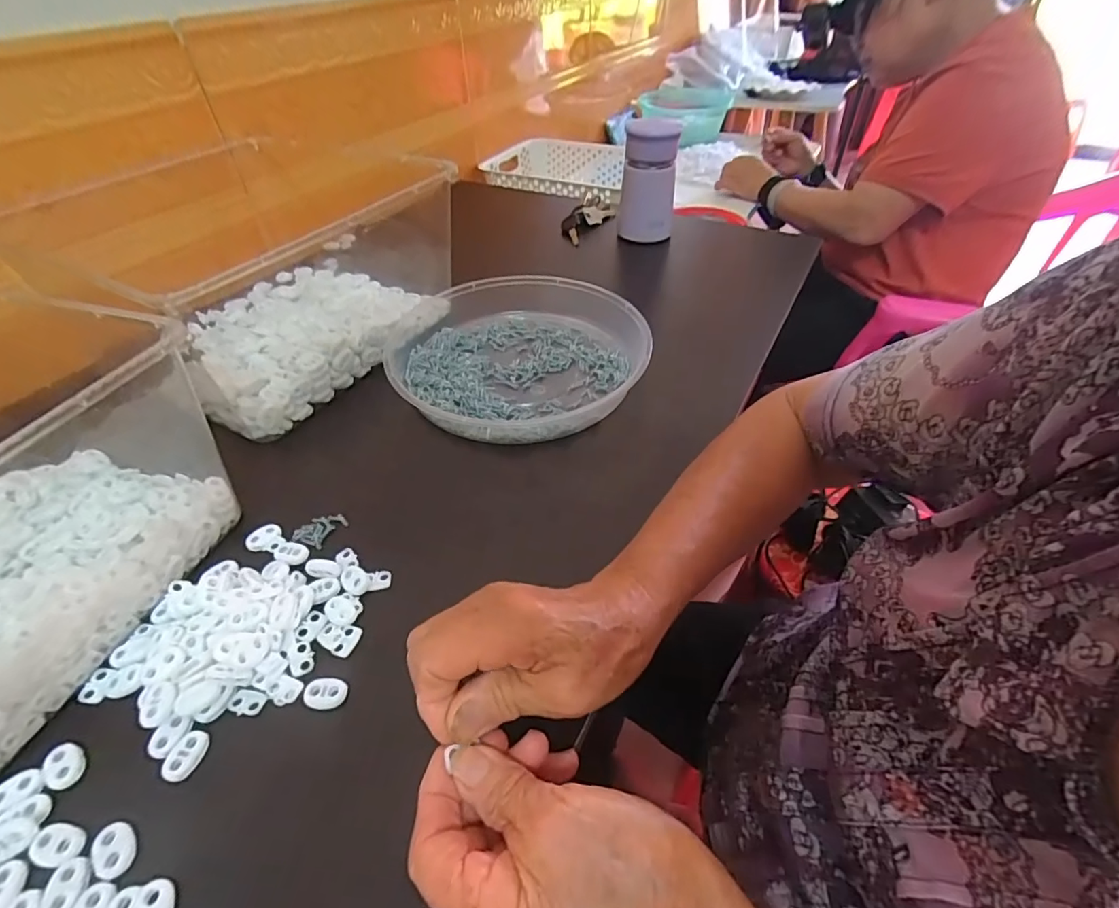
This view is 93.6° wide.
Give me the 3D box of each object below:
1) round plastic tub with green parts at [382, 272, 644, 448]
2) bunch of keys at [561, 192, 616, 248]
[{"bbox_3d":[-0.036,-0.096,0.489,0.224,0.038,0.216,-1,44,1],"label":"round plastic tub with green parts"},{"bbox_3d":[0.034,-0.329,0.734,0.045,0.030,0.112,23,49,24],"label":"bunch of keys"}]

